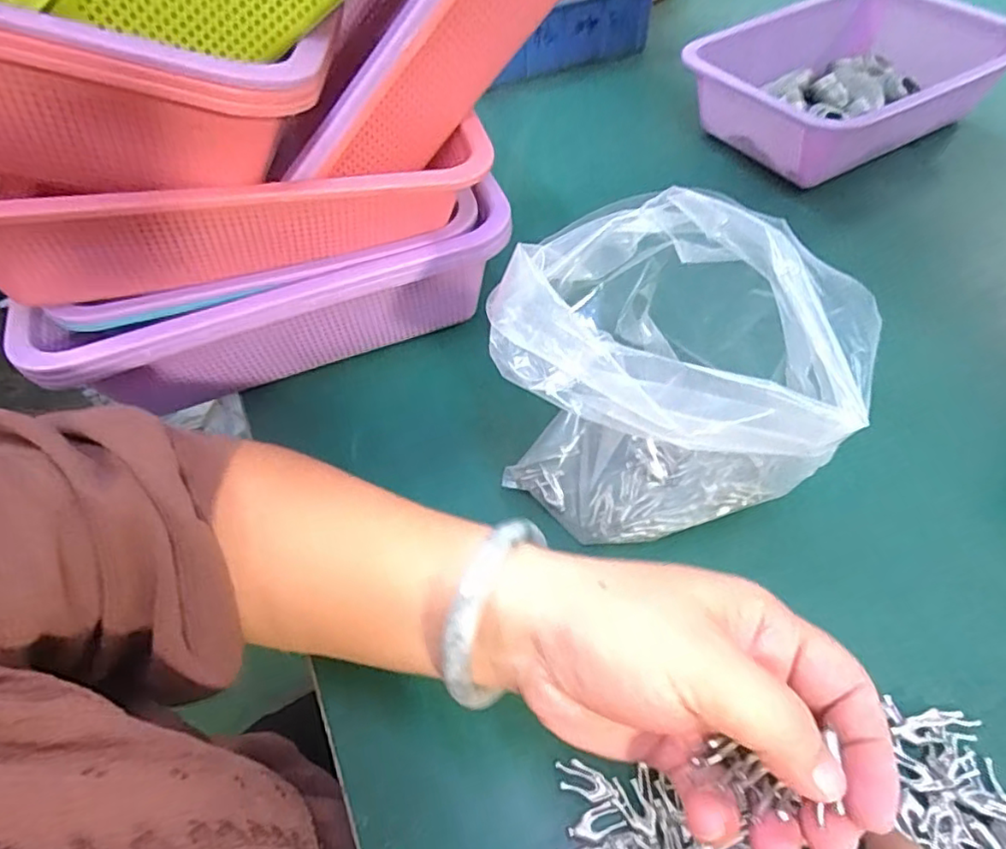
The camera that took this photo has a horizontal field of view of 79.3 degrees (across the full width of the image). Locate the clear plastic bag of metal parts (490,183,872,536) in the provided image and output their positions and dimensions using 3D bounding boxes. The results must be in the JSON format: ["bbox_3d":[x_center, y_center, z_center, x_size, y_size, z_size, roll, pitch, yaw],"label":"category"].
[{"bbox_3d":[0.078,-0.015,0.307,0.153,0.149,0.117,25,57,21],"label":"clear plastic bag of metal parts"}]

